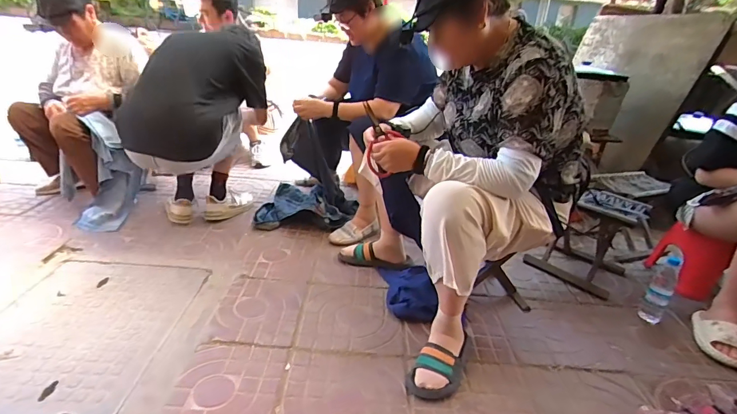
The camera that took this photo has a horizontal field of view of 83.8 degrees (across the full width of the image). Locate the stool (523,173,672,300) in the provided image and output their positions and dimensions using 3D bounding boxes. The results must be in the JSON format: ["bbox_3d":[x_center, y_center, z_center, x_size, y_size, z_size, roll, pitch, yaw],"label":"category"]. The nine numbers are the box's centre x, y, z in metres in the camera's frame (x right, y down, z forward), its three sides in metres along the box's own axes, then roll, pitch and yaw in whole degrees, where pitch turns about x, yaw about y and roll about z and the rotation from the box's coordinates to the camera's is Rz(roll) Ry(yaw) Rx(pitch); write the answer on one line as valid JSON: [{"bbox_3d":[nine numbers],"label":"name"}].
[{"bbox_3d":[0.909,0.094,1.613,0.467,0.372,0.306,-15,31,-35],"label":"stool"}]

